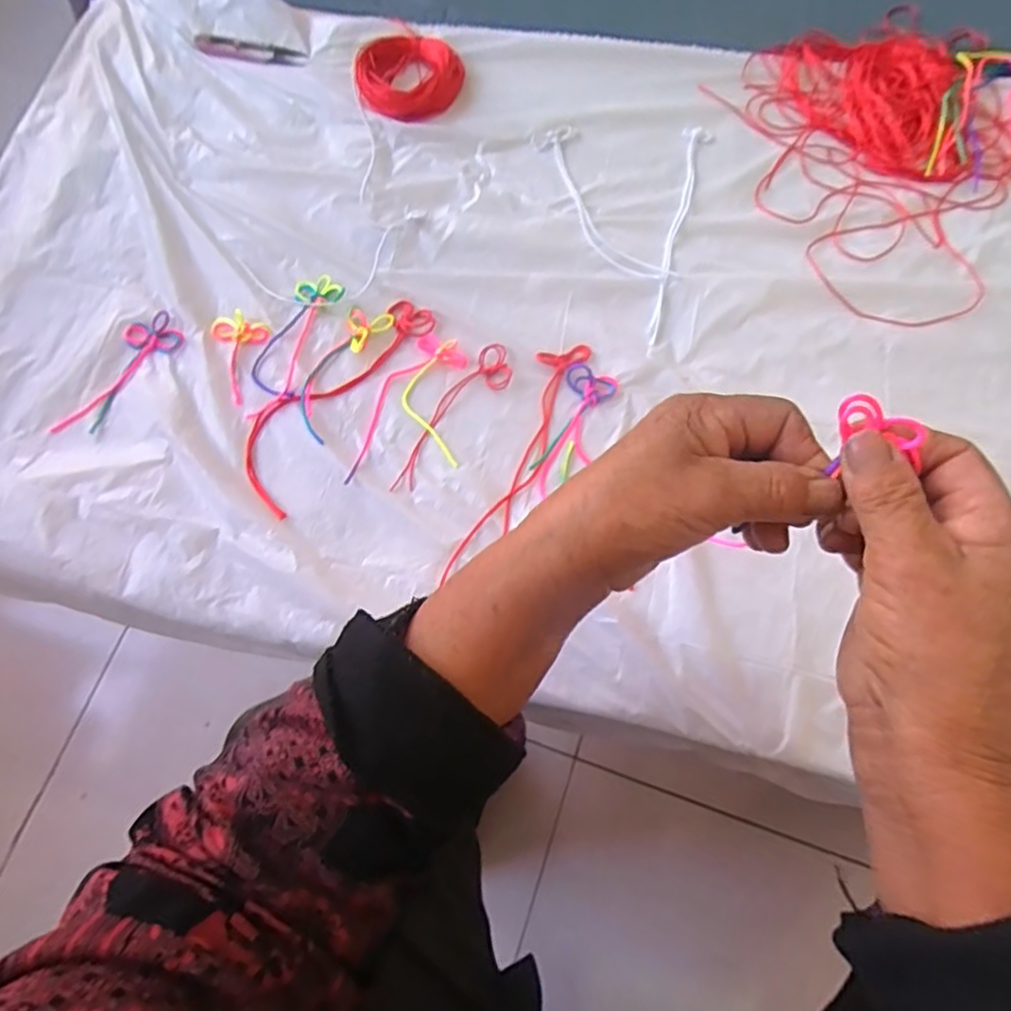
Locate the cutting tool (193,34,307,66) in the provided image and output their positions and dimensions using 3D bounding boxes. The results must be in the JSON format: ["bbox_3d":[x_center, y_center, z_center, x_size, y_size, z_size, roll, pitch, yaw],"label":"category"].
[{"bbox_3d":[-0.231,-0.411,0.580,0.107,0.004,0.025,13,71,7],"label":"cutting tool"}]

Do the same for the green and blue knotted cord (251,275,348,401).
[{"bbox_3d":[-0.157,-0.128,0.480,0.043,0.007,0.104,16,72,8],"label":"green and blue knotted cord"}]

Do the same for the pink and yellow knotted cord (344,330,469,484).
[{"bbox_3d":[-0.060,-0.067,0.457,0.068,0.005,0.123,14,71,7],"label":"pink and yellow knotted cord"}]

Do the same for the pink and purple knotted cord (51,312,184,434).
[{"bbox_3d":[-0.291,-0.098,0.480,0.041,0.008,0.117,34,75,13],"label":"pink and purple knotted cord"}]

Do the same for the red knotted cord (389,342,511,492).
[{"bbox_3d":[-0.039,-0.064,0.455,0.031,0.006,0.132,37,76,14],"label":"red knotted cord"}]

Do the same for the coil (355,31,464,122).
[{"bbox_3d":[-0.082,-0.369,0.546,0.084,0.025,0.091,-1,70,2],"label":"coil"}]

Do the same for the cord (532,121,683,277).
[{"bbox_3d":[0.071,-0.236,0.501,0.044,0.004,0.176,-25,71,-6],"label":"cord"}]

